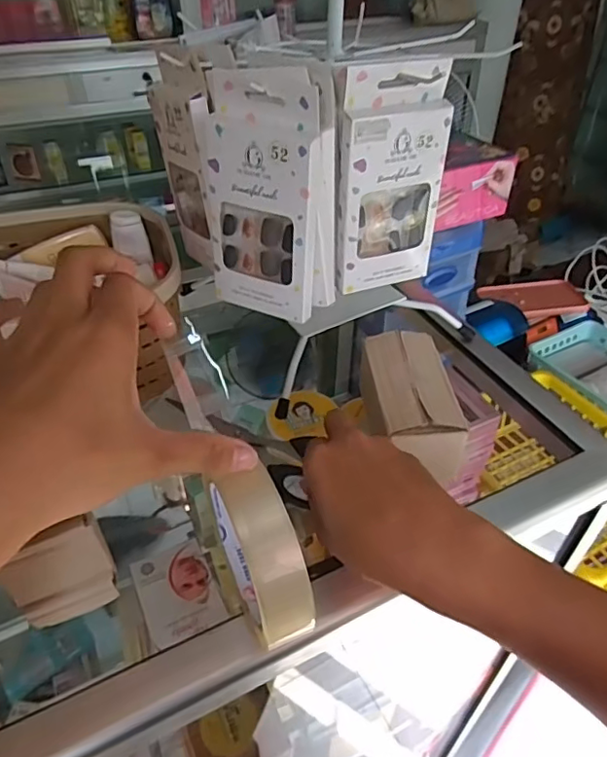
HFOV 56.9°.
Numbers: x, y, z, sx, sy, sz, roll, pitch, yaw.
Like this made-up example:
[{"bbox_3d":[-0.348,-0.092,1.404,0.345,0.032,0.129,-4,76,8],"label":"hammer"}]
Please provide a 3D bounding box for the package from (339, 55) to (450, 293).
[{"bbox_3d":[0.057,-0.125,0.360,0.068,0.137,0.022,-21,45,-23],"label":"package"}]

